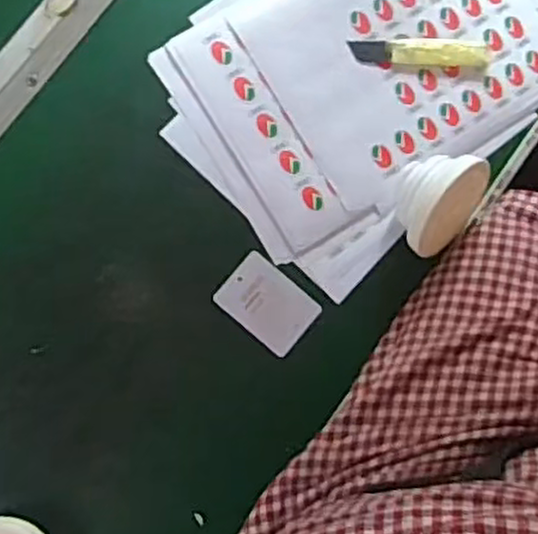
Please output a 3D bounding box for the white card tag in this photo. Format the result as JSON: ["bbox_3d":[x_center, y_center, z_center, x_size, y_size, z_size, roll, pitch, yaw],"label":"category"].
[{"bbox_3d":[0.000,0.028,0.557,0.071,0.004,0.051,41,81,-2],"label":"white card tag"}]

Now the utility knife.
[{"bbox_3d":[0.121,-0.171,0.580,0.112,0.006,0.023,1,84,-7],"label":"utility knife"}]

